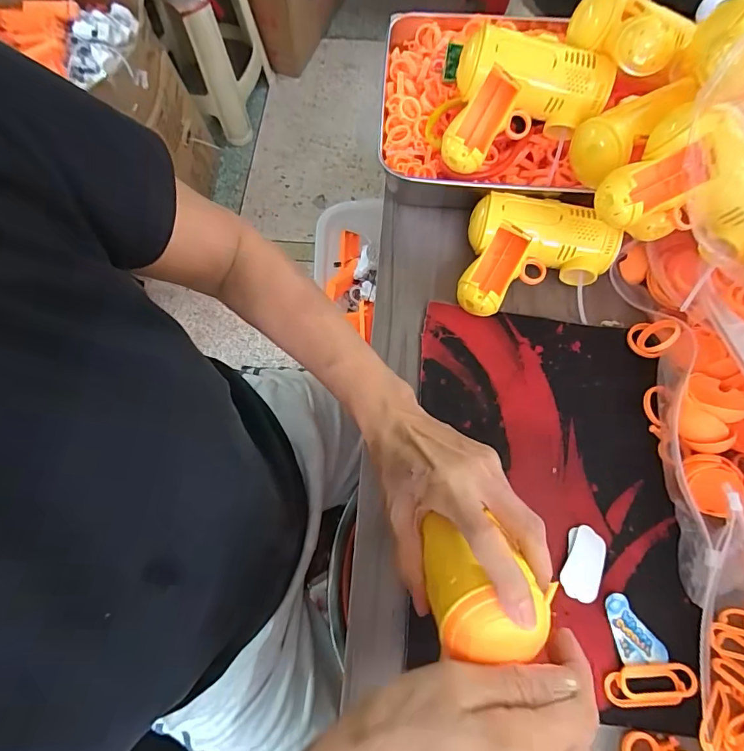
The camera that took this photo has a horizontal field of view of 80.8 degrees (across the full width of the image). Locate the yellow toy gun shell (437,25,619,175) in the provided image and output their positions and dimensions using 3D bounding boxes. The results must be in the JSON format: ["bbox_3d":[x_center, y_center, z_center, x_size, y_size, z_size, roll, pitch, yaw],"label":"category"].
[{"bbox_3d":[0.140,-0.244,0.393,0.138,0.070,0.100,7,69,3],"label":"yellow toy gun shell"}]

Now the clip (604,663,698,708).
[{"bbox_3d":[0.198,0.221,0.311,0.063,0.005,0.025,-3,69,-1],"label":"clip"}]

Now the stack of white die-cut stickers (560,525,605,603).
[{"bbox_3d":[0.166,0.147,0.342,0.030,0.004,0.053,20,71,8],"label":"stack of white die-cut stickers"}]

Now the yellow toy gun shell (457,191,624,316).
[{"bbox_3d":[0.155,-0.111,0.406,0.137,0.046,0.113,8,69,3],"label":"yellow toy gun shell"}]

